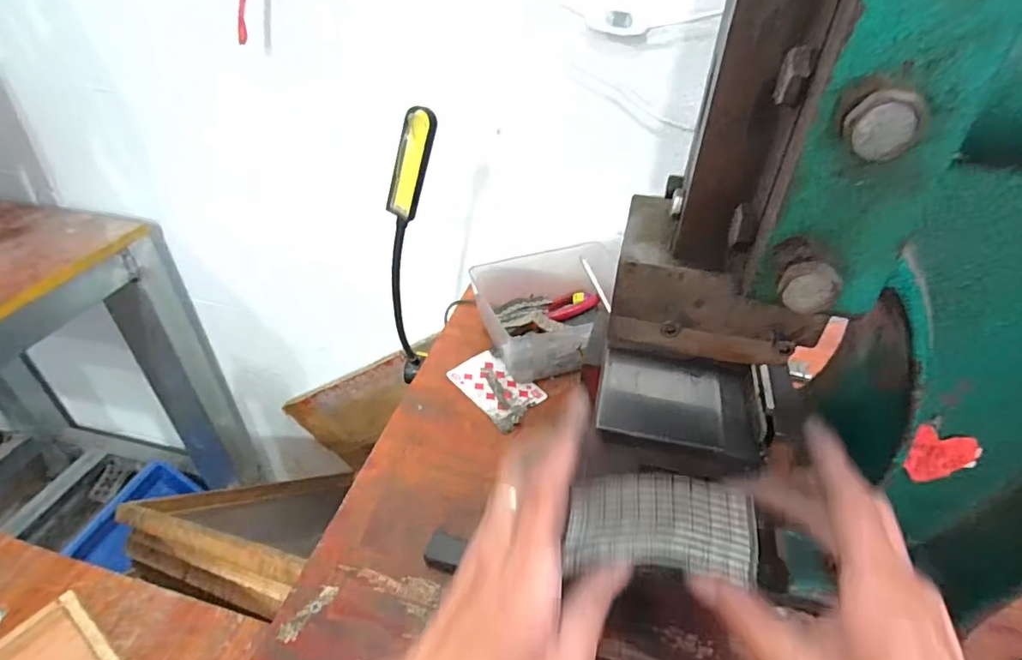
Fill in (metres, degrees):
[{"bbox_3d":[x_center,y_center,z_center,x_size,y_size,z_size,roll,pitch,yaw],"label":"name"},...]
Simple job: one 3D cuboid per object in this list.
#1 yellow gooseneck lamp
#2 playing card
[{"bbox_3d":[-0.083,-0.052,0.468,0.050,0.272,0.054,-10,40,-12],"label":"yellow gooseneck lamp"},{"bbox_3d":[-0.013,0.053,0.503,0.055,0.004,0.092,-27,46,-29],"label":"playing card"}]

